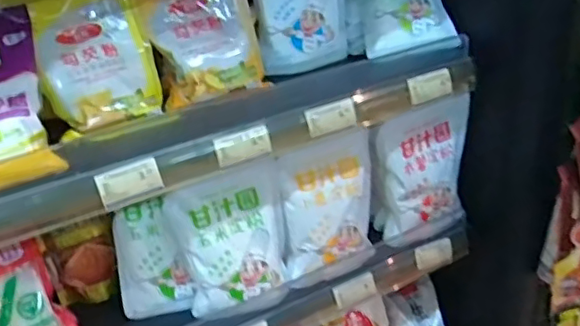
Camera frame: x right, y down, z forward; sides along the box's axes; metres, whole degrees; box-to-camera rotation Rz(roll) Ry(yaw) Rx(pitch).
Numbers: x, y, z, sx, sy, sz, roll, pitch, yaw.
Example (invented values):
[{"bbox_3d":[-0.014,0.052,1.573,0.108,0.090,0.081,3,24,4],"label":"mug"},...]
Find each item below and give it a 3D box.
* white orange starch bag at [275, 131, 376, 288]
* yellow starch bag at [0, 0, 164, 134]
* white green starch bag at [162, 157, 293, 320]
[{"bbox_3d":[0.060,0.066,0.824,0.141,0.206,0.033,-18,30,-19],"label":"white orange starch bag"},{"bbox_3d":[-0.233,-0.135,0.690,0.135,0.187,0.030,-23,1,-19],"label":"yellow starch bag"},{"bbox_3d":[-0.074,0.108,0.779,0.147,0.197,0.049,-13,29,-12],"label":"white green starch bag"}]

